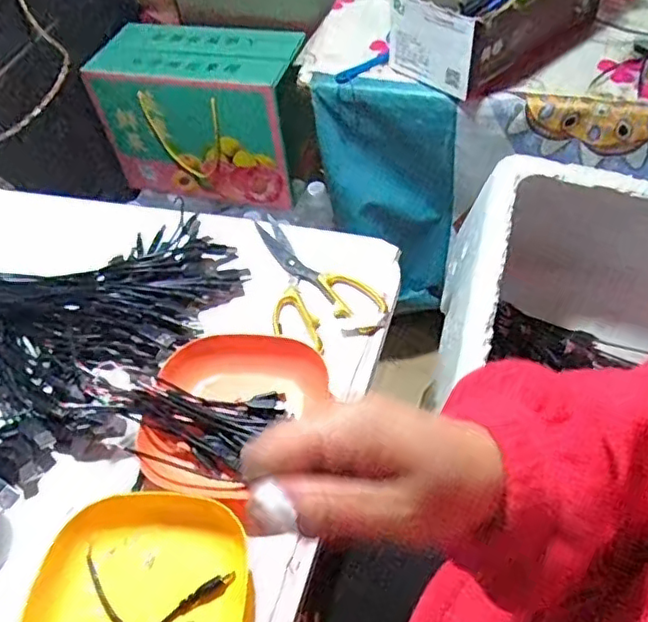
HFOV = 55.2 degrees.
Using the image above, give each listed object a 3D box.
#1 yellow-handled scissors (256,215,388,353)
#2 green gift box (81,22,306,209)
[{"bbox_3d":[-0.028,-0.025,0.572,0.087,0.006,0.163,-39,57,-23],"label":"yellow-handled scissors"},{"bbox_3d":[-0.193,-0.330,1.051,0.324,0.232,0.154,11,53,15],"label":"green gift box"}]

